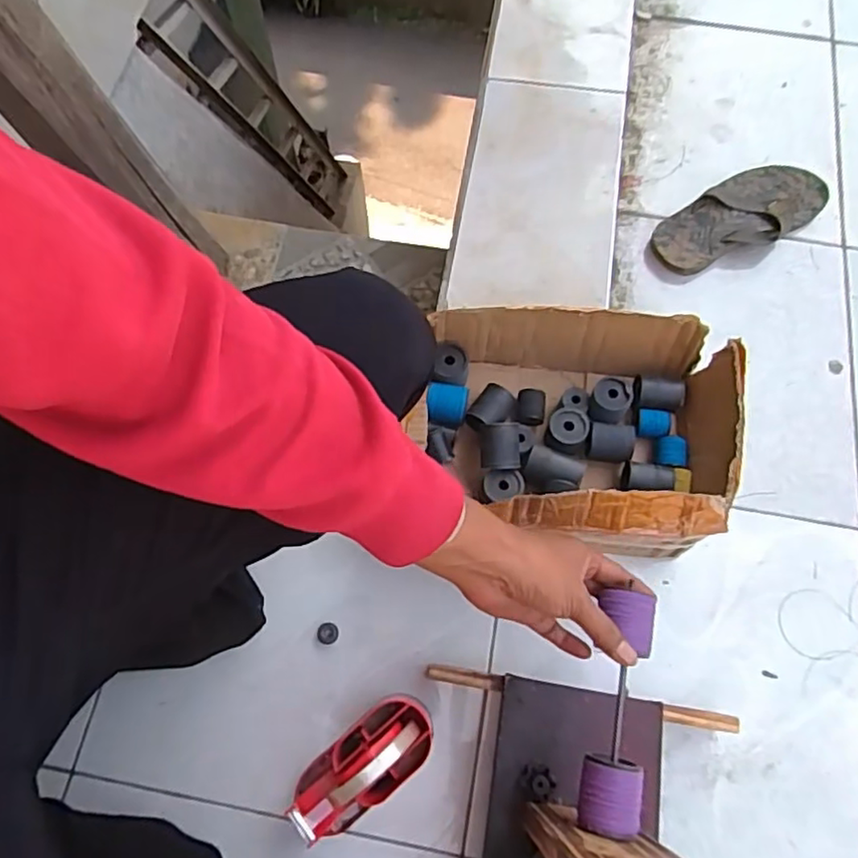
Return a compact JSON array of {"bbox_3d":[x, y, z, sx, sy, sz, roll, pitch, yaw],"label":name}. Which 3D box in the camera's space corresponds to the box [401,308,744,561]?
[{"bbox_3d":[0.166,-0.003,0.700,0.322,0.136,0.251,4,69,1],"label":"box"}]

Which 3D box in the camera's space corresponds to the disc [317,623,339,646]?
[{"bbox_3d":[-0.109,0.221,0.686,0.022,0.004,0.023,0,69,-1],"label":"disc"}]

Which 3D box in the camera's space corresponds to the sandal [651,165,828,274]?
[{"bbox_3d":[0.426,-0.290,0.874,0.263,0.028,0.102,-30,72,-11],"label":"sandal"}]

